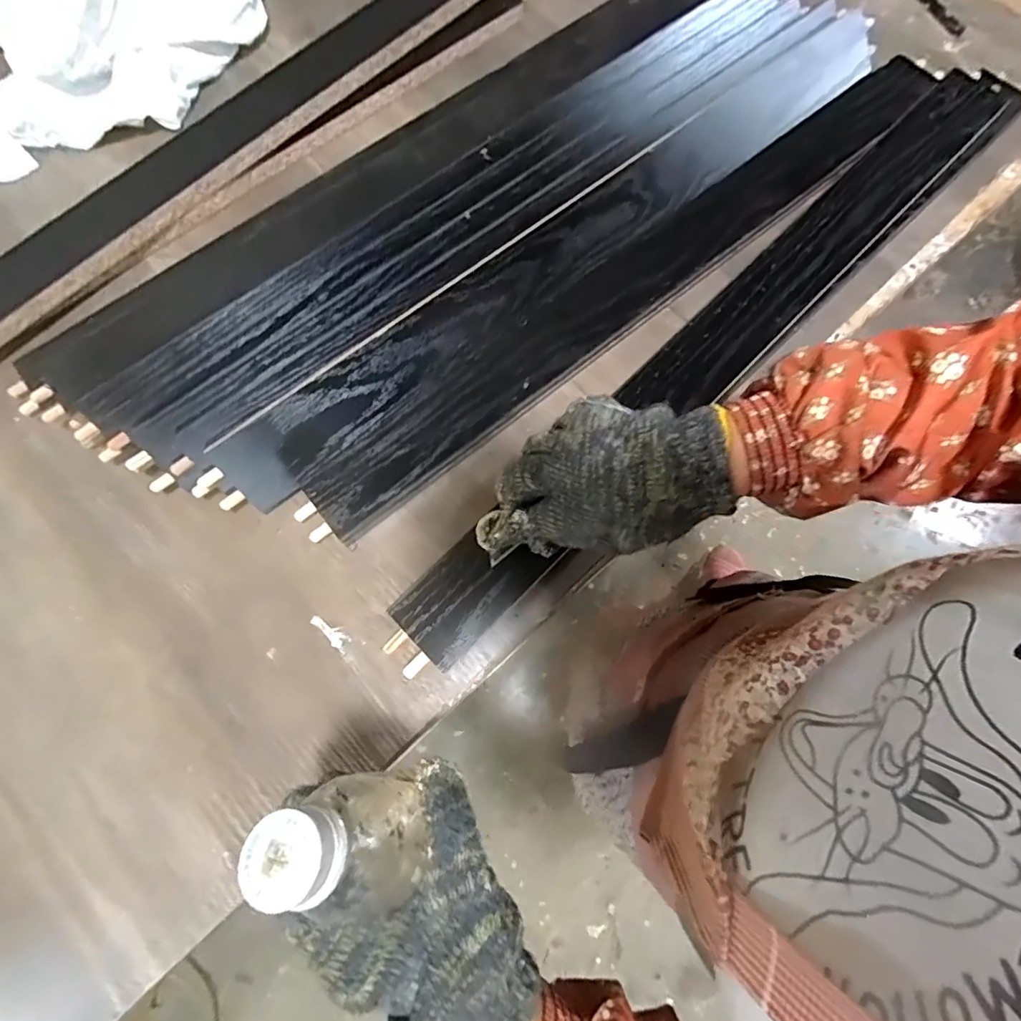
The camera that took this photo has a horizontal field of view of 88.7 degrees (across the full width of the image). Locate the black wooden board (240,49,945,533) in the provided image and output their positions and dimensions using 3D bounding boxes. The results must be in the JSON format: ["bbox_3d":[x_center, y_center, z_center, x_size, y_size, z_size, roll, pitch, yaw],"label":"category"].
[{"bbox_3d":[0.086,-0.200,0.416,0.609,0.017,0.105,-38,93,-8],"label":"black wooden board"}]

